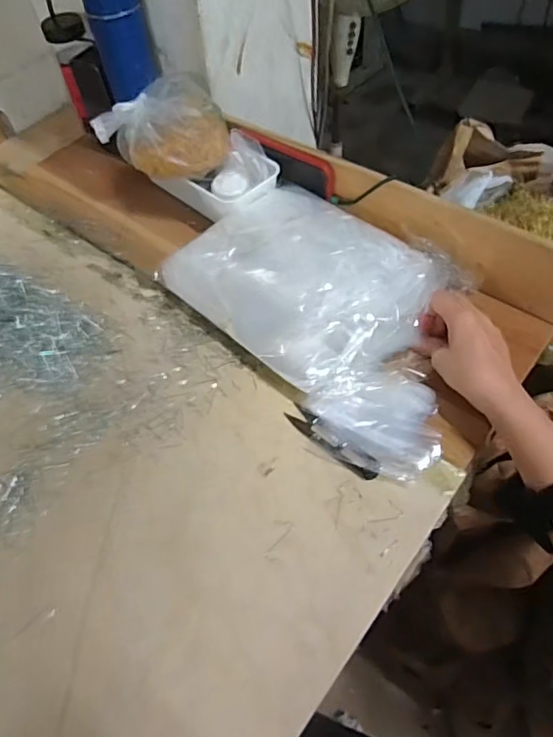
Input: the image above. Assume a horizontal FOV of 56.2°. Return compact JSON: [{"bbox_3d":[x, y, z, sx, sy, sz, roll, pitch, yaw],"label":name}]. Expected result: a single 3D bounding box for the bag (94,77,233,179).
[{"bbox_3d":[-0.134,-0.277,0.607,0.142,0.069,0.114,-20,56,-9],"label":"bag"}]

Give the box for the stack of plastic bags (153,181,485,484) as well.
[{"bbox_3d":[0.058,-0.071,0.524,0.328,0.062,0.216,37,66,25],"label":"stack of plastic bags"}]

